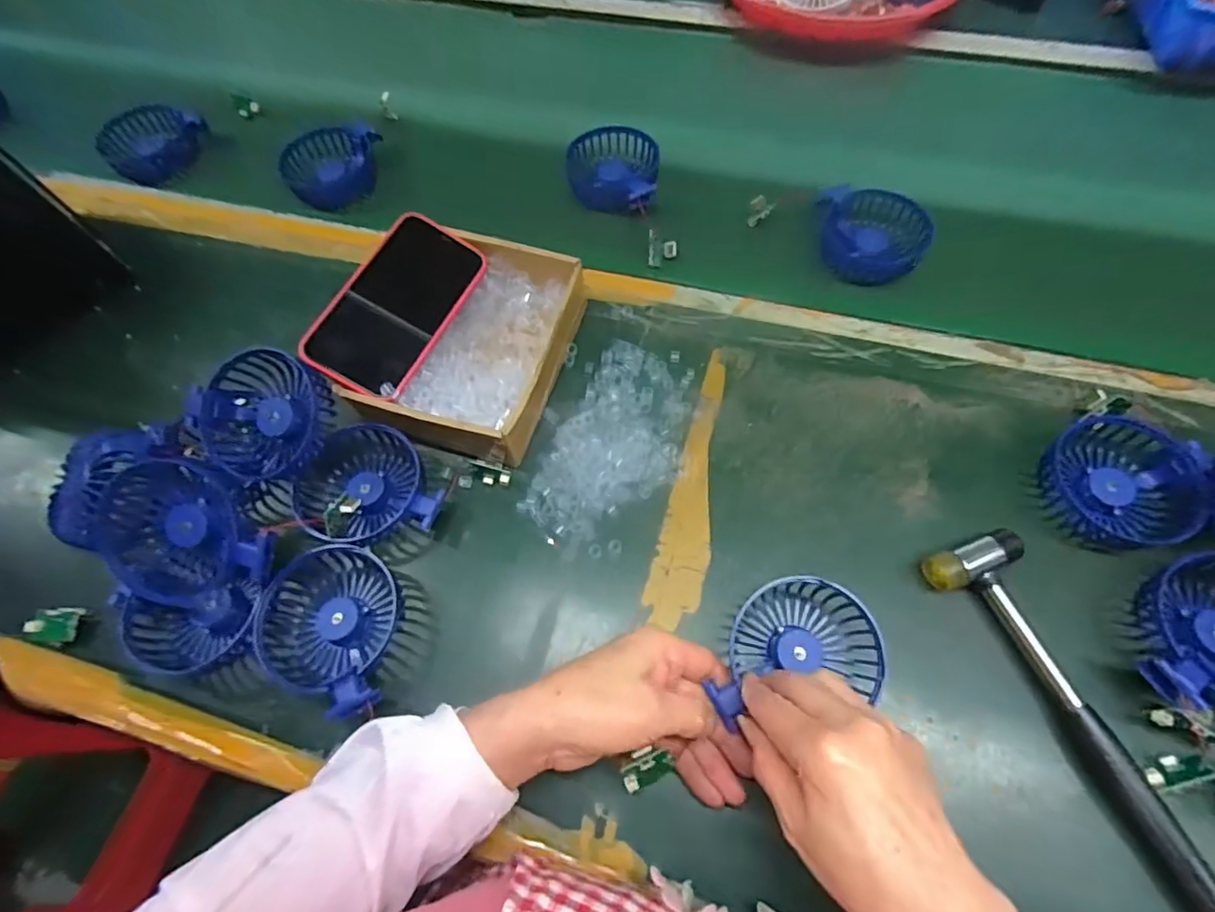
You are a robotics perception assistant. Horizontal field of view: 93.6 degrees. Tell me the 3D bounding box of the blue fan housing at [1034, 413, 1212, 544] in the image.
[{"bbox_3d":[0.358,0.016,0.396,0.088,0.030,0.085,-1,64,2],"label":"blue fan housing"}]

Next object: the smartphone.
[{"bbox_3d":[-0.163,-0.118,0.443,0.078,0.012,0.149,30,68,-9],"label":"smartphone"}]

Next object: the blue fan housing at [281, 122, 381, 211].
[{"bbox_3d":[-0.283,-0.299,0.590,0.096,0.035,0.096,-18,64,-7],"label":"blue fan housing"}]

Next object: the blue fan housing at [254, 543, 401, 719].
[{"bbox_3d":[-0.186,0.117,0.389,0.094,0.039,0.119,-36,68,-15],"label":"blue fan housing"}]

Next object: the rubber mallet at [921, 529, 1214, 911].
[{"bbox_3d":[0.285,0.159,0.336,0.058,0.022,0.237,-21,65,-8],"label":"rubber mallet"}]

